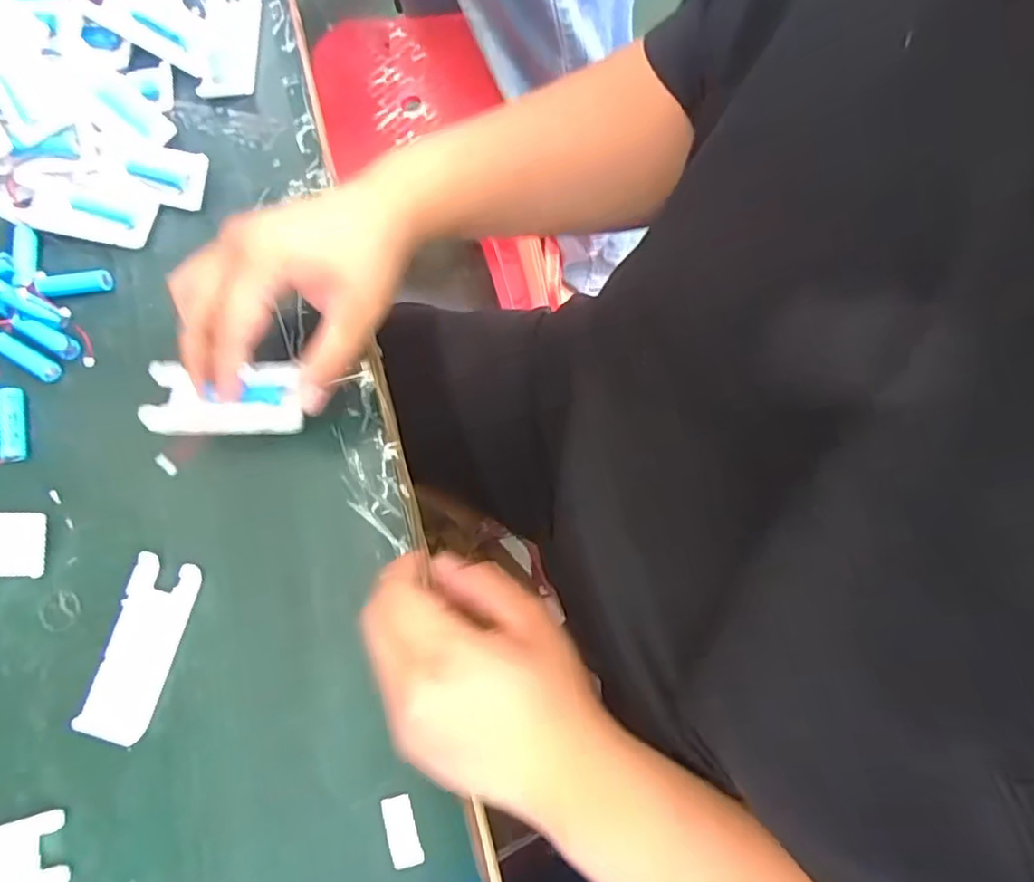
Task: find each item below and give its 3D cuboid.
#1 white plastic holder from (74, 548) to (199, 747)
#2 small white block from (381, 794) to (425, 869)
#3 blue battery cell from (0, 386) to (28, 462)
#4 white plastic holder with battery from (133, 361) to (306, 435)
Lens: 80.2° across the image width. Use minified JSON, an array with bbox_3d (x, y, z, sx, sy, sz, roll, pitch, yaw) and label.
[{"bbox_3d":[-0.227,0.124,0.373,0.041,0.012,0.103,14,75,5],"label":"white plastic holder"},{"bbox_3d":[-0.064,0.216,0.339,0.017,0.004,0.035,-17,74,-3],"label":"small white block"},{"bbox_3d":[-0.338,-0.011,0.411,0.015,0.012,0.050,-13,74,-2],"label":"blue battery cell"},{"bbox_3d":[-0.179,-0.028,0.374,0.105,0.012,0.044,0,74,9],"label":"white plastic holder with battery"}]

